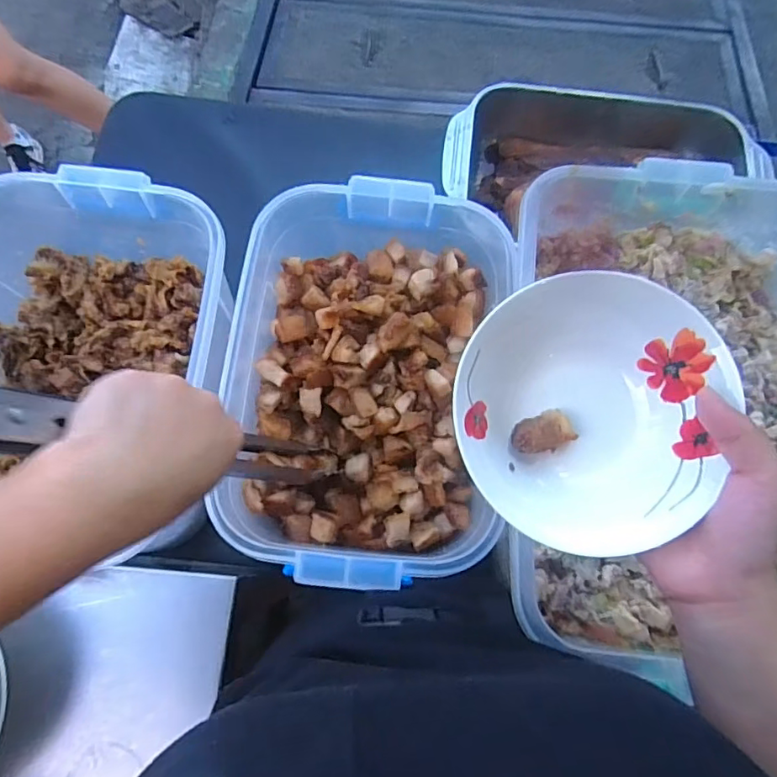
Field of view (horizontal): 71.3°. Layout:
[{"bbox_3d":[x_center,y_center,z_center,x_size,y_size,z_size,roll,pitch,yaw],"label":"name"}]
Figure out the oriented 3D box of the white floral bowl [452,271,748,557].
[{"bbox_3d":[0.113,0.012,0.306,0.152,0.055,0.152,0,93,4],"label":"white floral bowl"}]

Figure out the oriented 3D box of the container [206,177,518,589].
[{"bbox_3d":[-0.017,-0.004,0.505,0.240,0.136,0.338,8,70,2],"label":"container"}]

